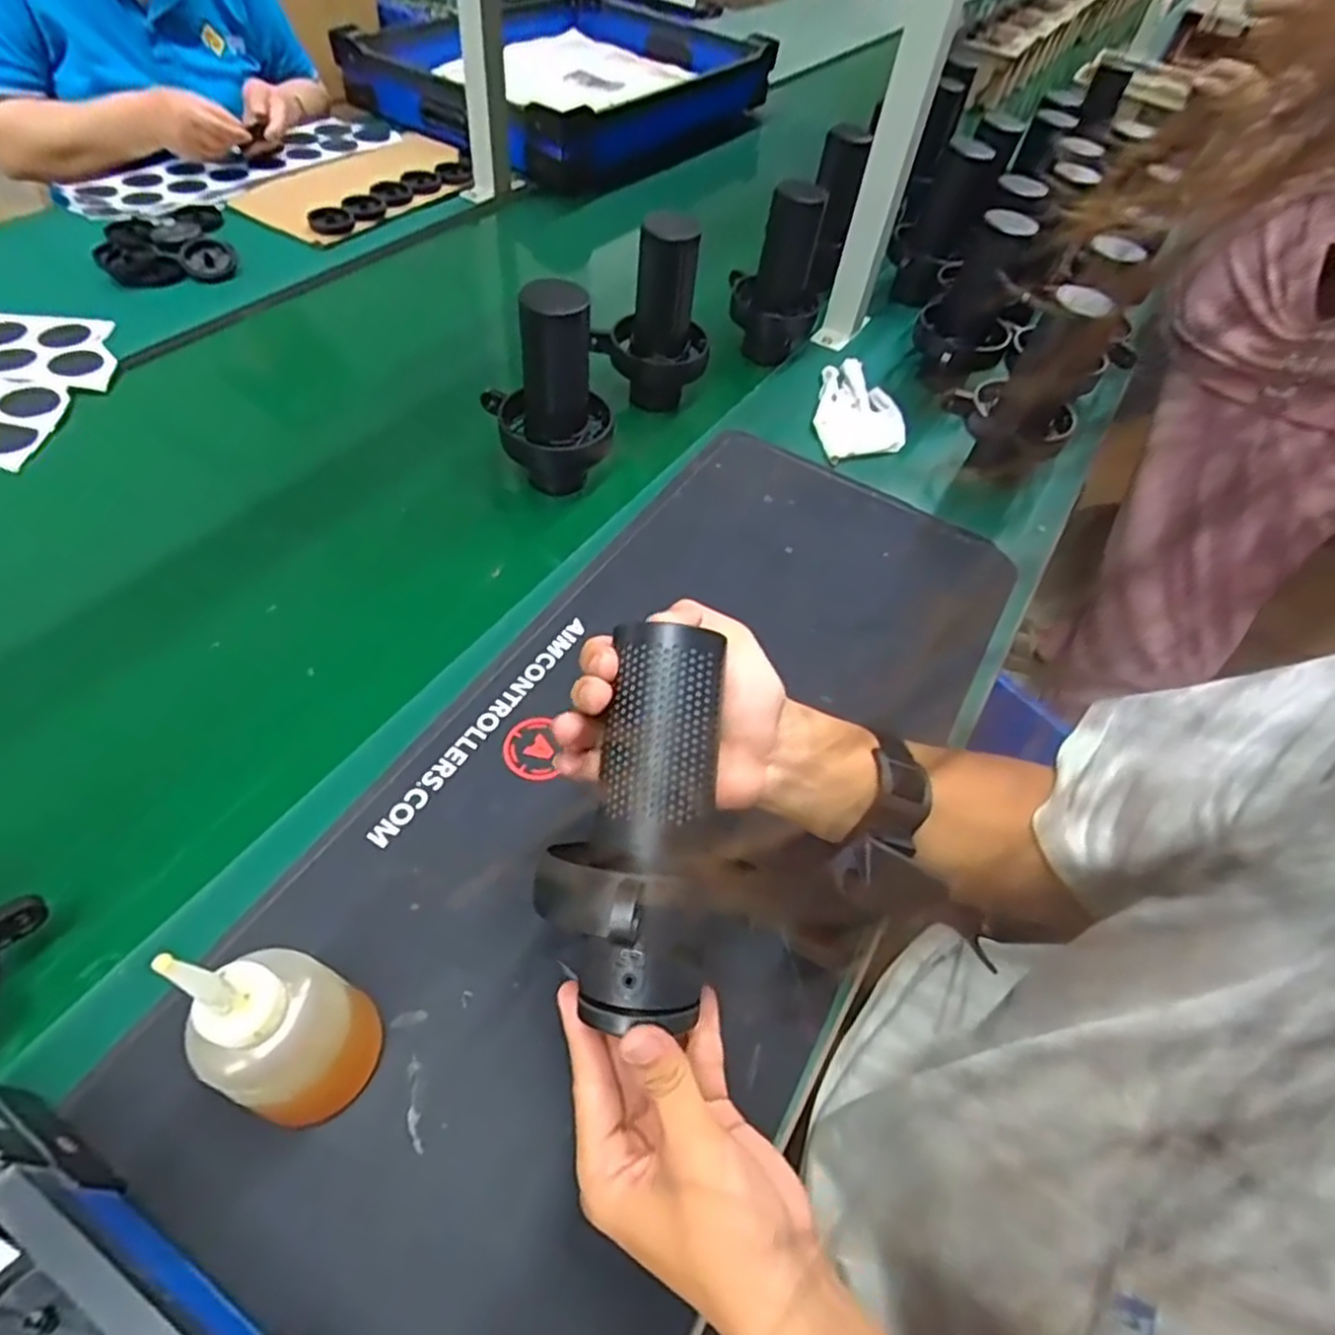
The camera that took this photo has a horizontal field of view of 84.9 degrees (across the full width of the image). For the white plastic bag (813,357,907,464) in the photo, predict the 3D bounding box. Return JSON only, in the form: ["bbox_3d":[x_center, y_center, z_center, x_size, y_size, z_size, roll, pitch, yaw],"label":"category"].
[{"bbox_3d":[0.205,-0.272,0.768,0.090,0.027,0.143,12,53,1],"label":"white plastic bag"}]

